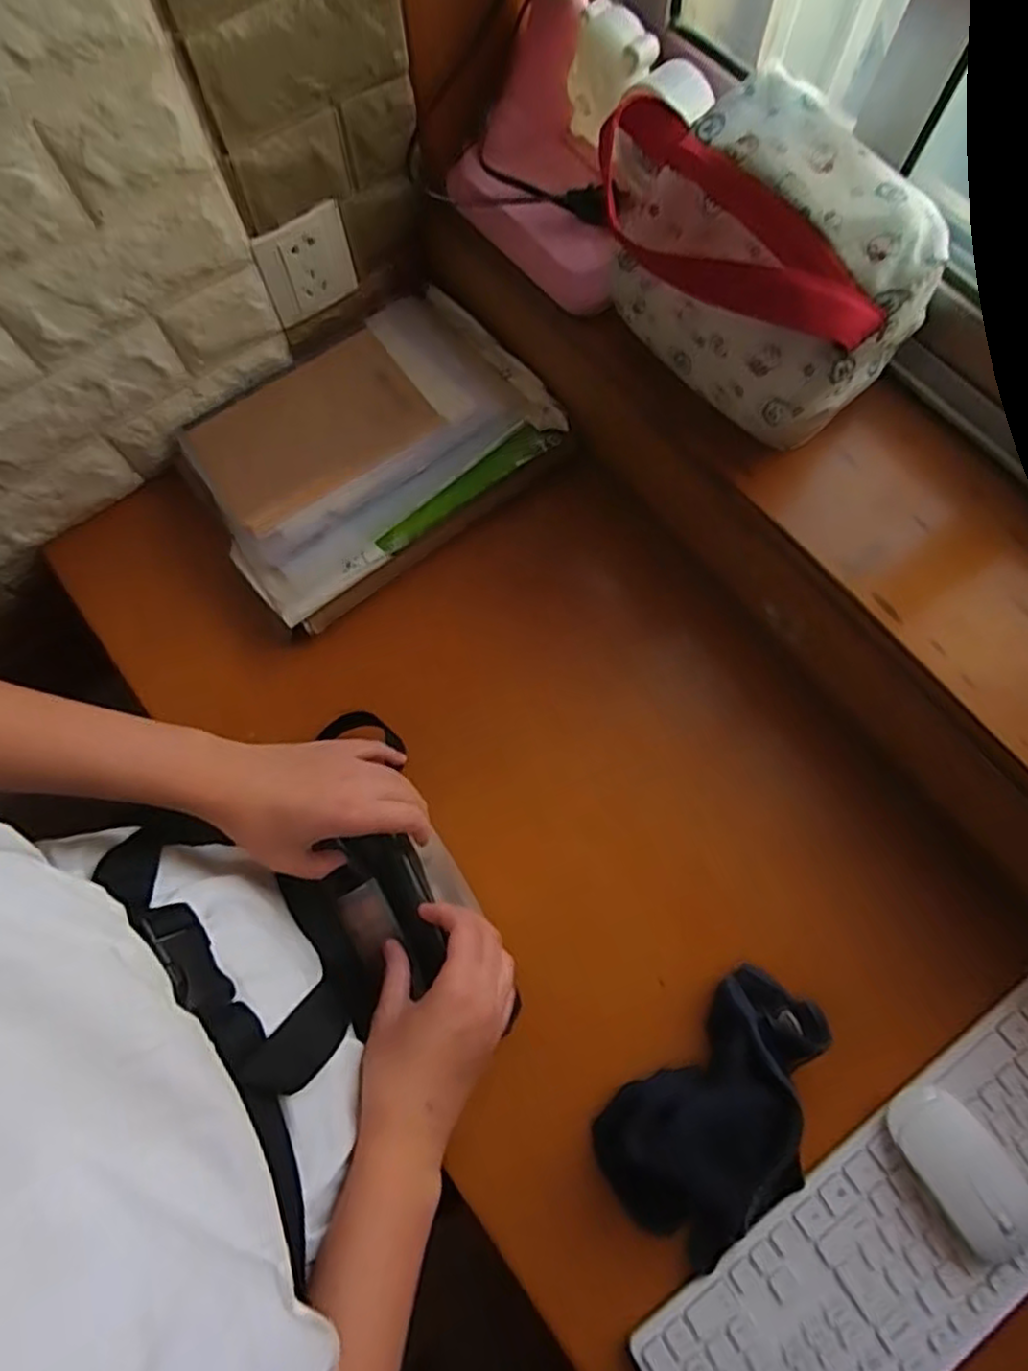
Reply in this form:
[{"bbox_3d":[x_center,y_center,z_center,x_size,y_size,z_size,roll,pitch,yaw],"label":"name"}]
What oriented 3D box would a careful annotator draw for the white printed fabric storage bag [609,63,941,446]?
[{"bbox_3d":[0.167,-0.309,0.482,0.146,0.117,0.243,-41,77,-10],"label":"white printed fabric storage bag"}]

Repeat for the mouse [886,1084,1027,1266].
[{"bbox_3d":[0.324,0.347,0.478,0.063,0.028,0.102,-34,76,-8],"label":"mouse"}]

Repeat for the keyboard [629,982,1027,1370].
[{"bbox_3d":[0.299,0.393,0.488,0.438,0.023,0.130,-35,76,-8],"label":"keyboard"}]

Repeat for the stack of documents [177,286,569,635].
[{"bbox_3d":[-0.143,-0.241,0.671,0.333,0.058,0.243,-38,76,-9],"label":"stack of documents"}]

